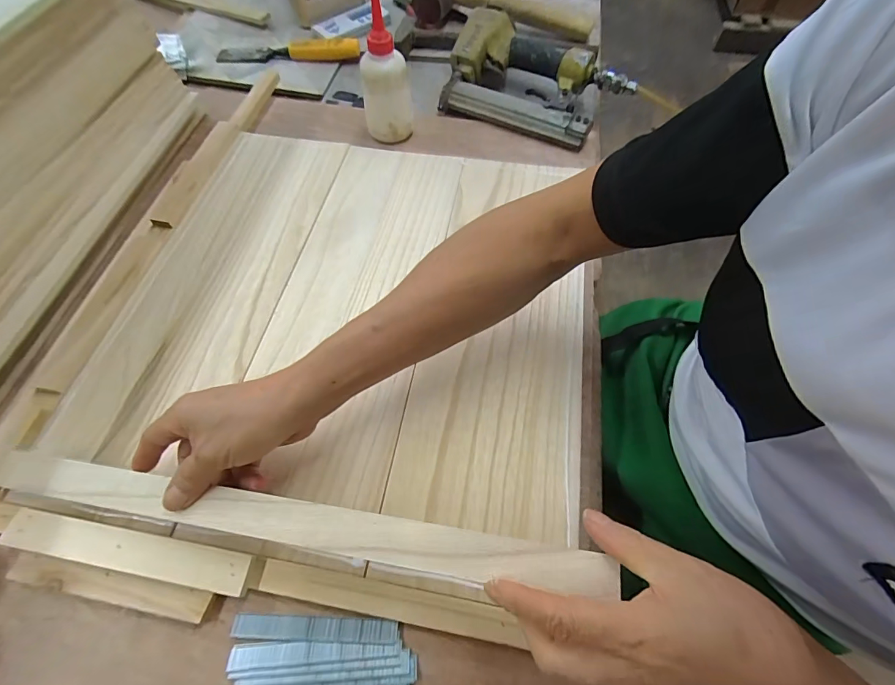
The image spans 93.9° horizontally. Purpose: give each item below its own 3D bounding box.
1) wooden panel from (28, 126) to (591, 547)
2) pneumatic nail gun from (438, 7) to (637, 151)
[{"bbox_3d":[-0.091,-0.061,0.433,0.446,0.022,0.422,8,62,5],"label":"wooden panel"},{"bbox_3d":[0.115,-0.357,0.562,0.234,0.055,0.148,25,65,13],"label":"pneumatic nail gun"}]

